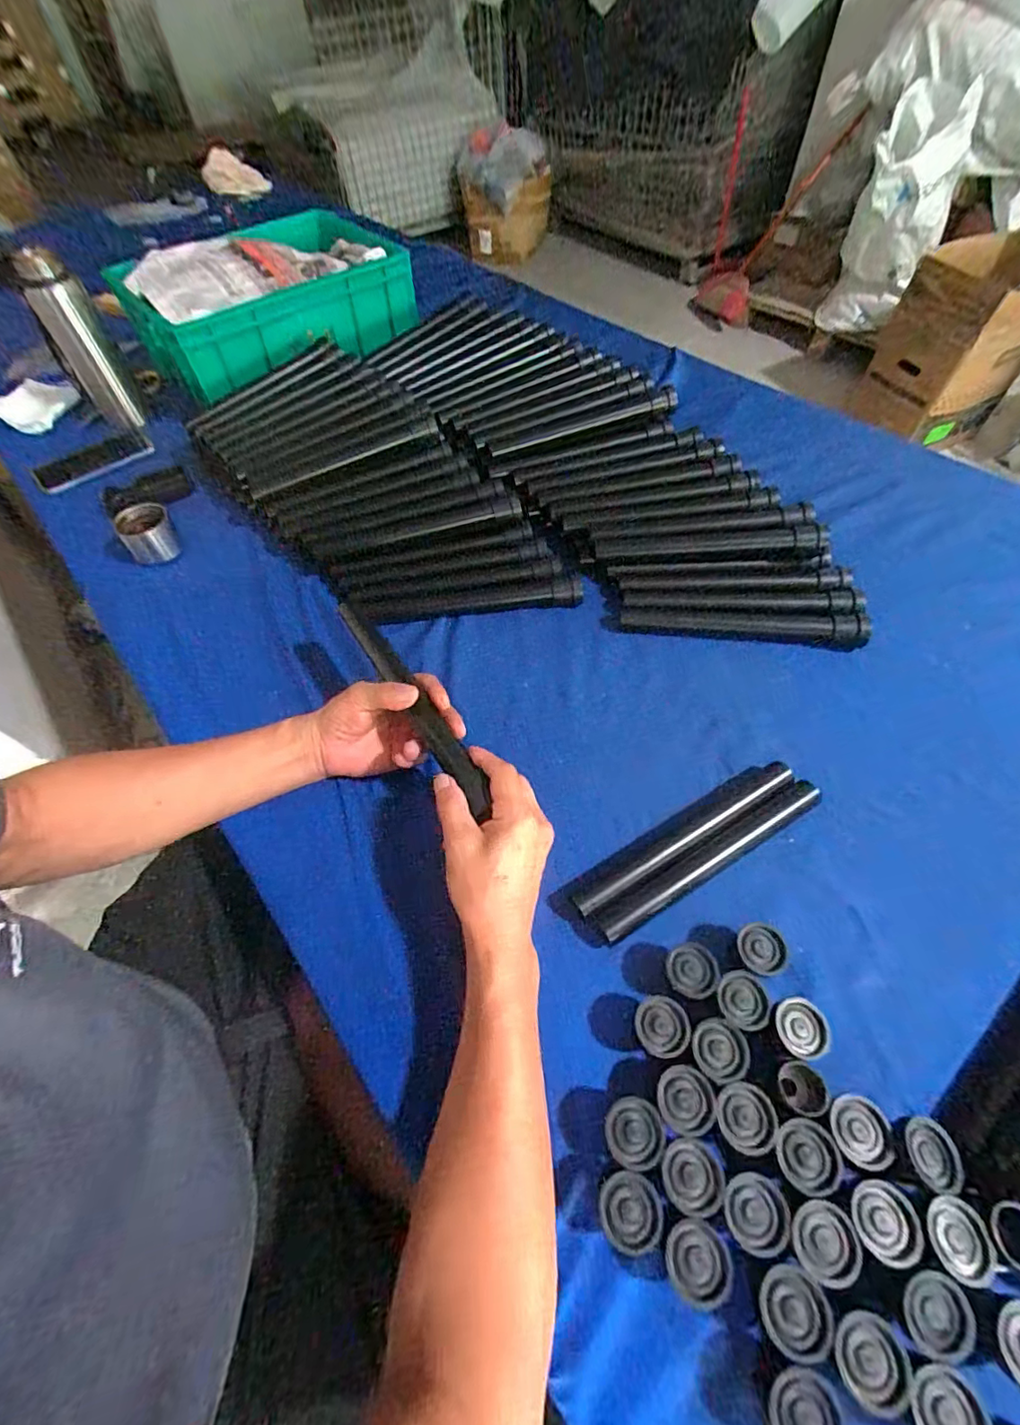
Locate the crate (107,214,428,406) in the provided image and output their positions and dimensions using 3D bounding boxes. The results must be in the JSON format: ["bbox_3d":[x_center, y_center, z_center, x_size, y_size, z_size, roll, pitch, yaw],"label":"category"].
[{"bbox_3d":[-0.372,-0.661,0.871,0.409,0.121,0.270,-41,64,-21],"label":"crate"}]

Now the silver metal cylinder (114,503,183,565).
[{"bbox_3d":[-0.441,-0.218,0.660,0.062,0.046,0.058,-35,62,-18],"label":"silver metal cylinder"}]

